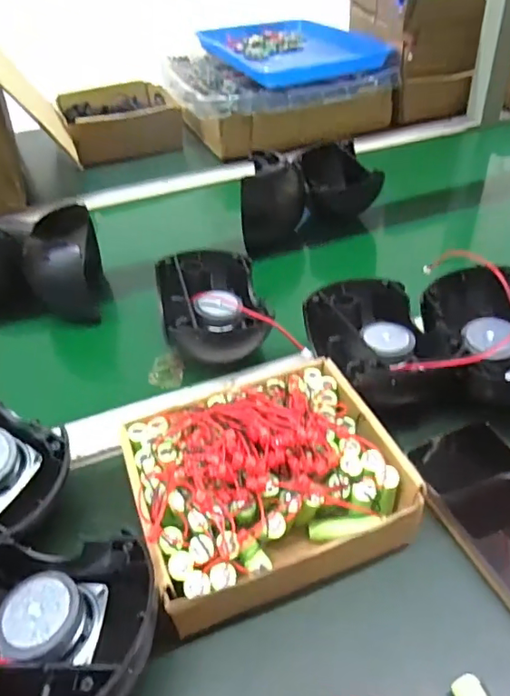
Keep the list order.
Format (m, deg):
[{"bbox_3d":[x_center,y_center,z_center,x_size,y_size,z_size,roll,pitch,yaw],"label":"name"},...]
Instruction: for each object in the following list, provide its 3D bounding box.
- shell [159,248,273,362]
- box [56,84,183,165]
[{"bbox_3d":[-0.039,-0.040,0.487,0.092,0.046,0.125,-12,42,-8],"label":"shell"},{"bbox_3d":[-0.235,-0.402,0.930,0.180,0.066,0.236,-17,43,-14],"label":"box"}]

